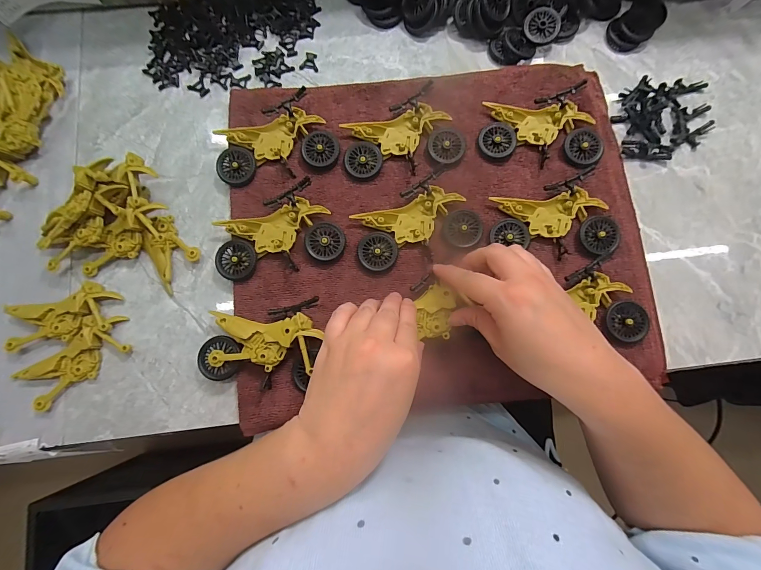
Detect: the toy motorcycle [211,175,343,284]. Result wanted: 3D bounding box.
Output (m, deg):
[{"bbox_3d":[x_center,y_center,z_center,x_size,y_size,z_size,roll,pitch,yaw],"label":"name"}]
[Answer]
[{"bbox_3d":[-0.098,-0.043,0.319,0.112,0.016,0.074,-26,81,-5],"label":"toy motorcycle"}]

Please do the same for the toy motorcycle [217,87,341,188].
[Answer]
[{"bbox_3d":[-0.106,-0.145,0.342,0.115,0.019,0.077,-14,80,-3],"label":"toy motorcycle"}]

